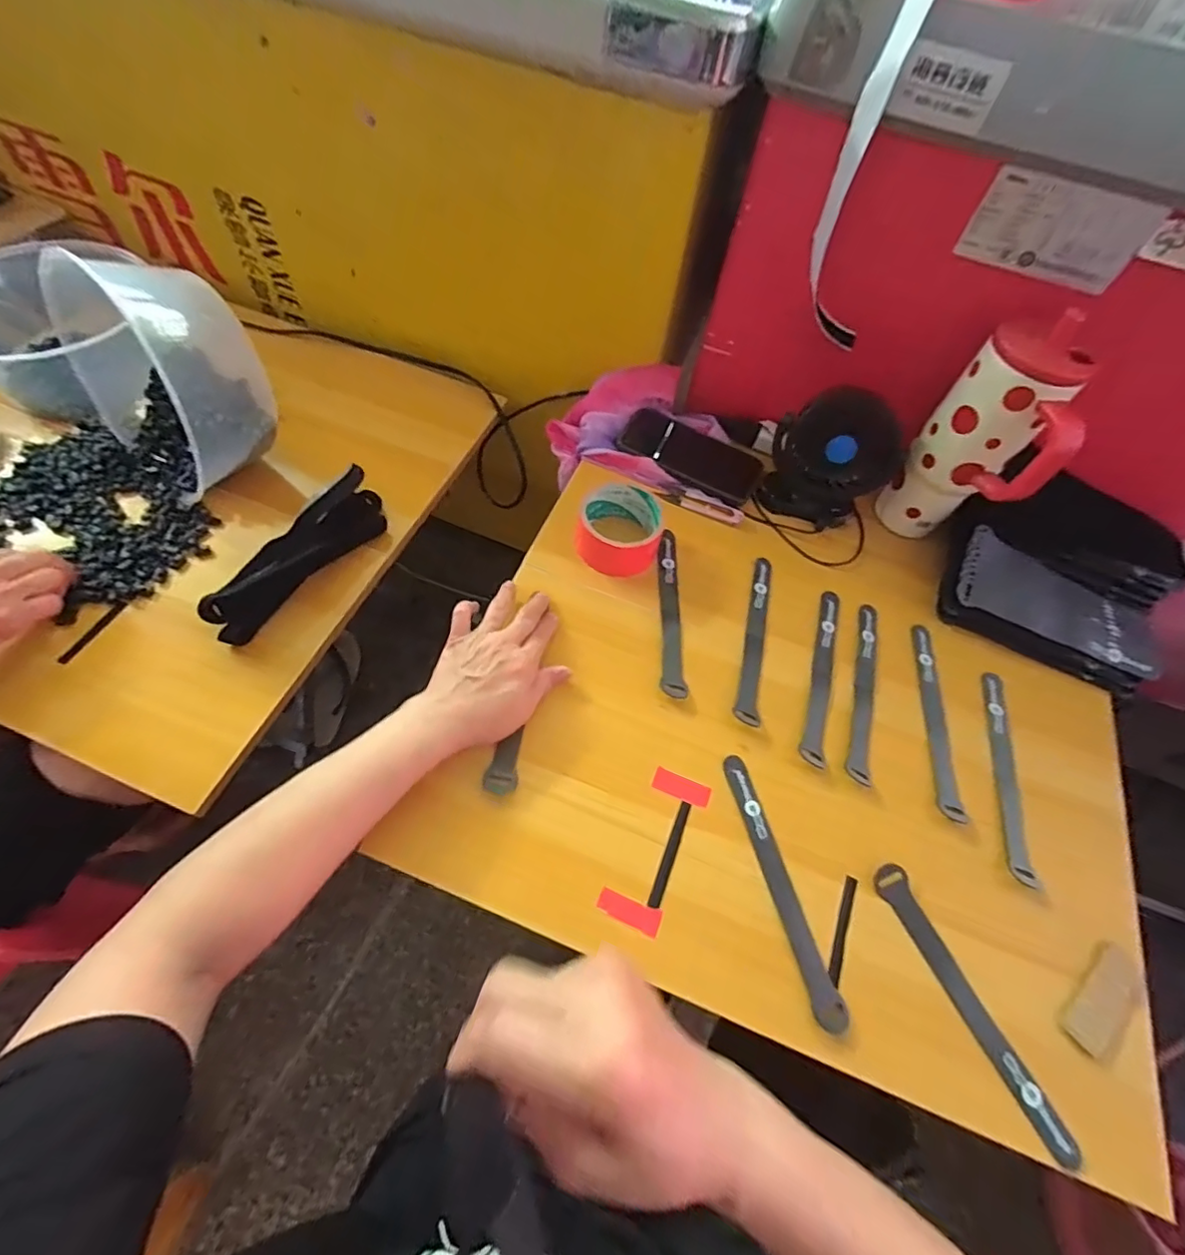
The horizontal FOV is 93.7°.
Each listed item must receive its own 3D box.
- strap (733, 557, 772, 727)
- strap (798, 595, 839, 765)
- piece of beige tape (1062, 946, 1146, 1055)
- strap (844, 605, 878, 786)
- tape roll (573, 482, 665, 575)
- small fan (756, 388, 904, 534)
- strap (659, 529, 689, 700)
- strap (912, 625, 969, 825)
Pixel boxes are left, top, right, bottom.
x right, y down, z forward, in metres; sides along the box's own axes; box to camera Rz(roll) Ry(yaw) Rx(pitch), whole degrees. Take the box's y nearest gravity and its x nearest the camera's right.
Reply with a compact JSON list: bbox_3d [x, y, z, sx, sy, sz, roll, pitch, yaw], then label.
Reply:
[{"bbox_3d":[0.159,0.007,0.545,0.022,0.004,0.189,13,59,4],"label":"strap"},{"bbox_3d":[0.219,0.042,0.532,0.021,0.004,0.190,16,59,5],"label":"strap"},{"bbox_3d":[0.378,0.272,0.410,0.081,0.008,0.030,-36,69,-23],"label":"piece of beige tape"},{"bbox_3d":[0.258,0.056,0.528,0.021,0.006,0.188,15,61,8],"label":"strap"},{"bbox_3d":[0.029,-0.103,0.567,0.084,0.043,0.095,18,61,5],"label":"tape roll"},{"bbox_3d":[0.255,-0.173,0.582,0.126,0.137,0.070,5,60,-2],"label":"small fan"},{"bbox_3d":[0.076,-0.018,0.549,0.023,0.006,0.188,5,60,-7],"label":"strap"},{"bbox_3d":[0.321,0.081,0.520,0.020,0.006,0.193,7,59,5],"label":"strap"}]

